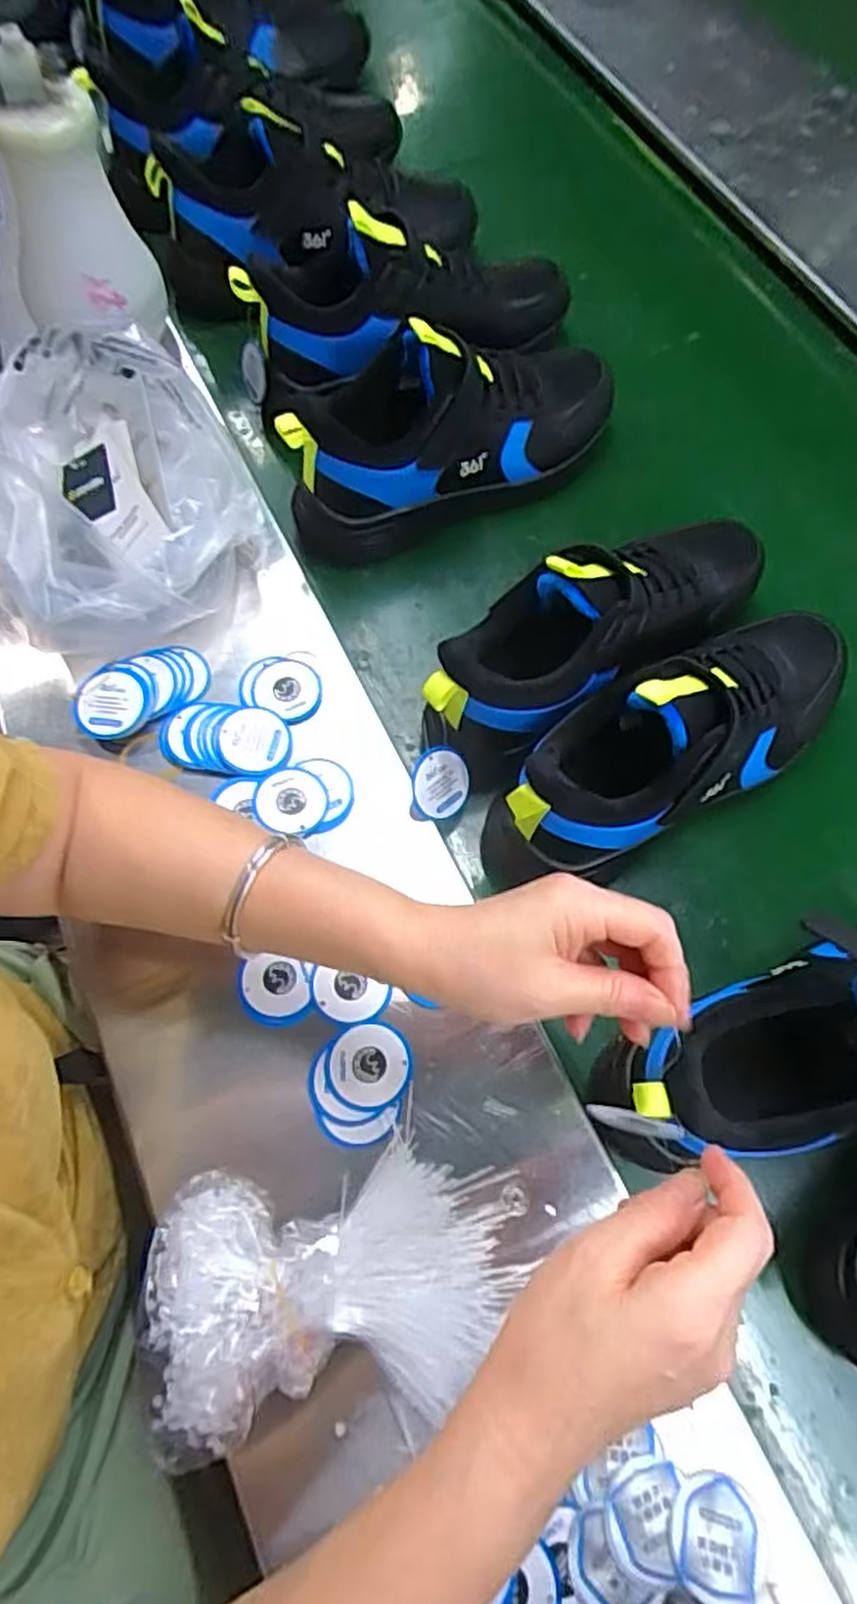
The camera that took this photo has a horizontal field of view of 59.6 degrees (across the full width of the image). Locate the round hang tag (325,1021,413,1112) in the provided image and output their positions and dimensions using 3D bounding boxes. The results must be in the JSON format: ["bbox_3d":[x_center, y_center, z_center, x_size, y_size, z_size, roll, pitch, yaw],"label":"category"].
[{"bbox_3d":[-0.034,0.152,0.432,0.047,0.004,0.046,3,67,-6],"label":"round hang tag"}]

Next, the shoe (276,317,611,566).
[{"bbox_3d":[0.022,-0.291,0.586,0.278,0.138,0.115,-15,56,-6],"label":"shoe"}]

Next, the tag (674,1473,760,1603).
[{"bbox_3d":[0.138,0.353,0.358,0.040,0.004,0.046,12,58,1],"label":"tag"}]

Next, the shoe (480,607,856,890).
[{"bbox_3d":[0.176,-0.039,0.494,0.283,0.131,0.086,-30,58,-15],"label":"shoe"}]

